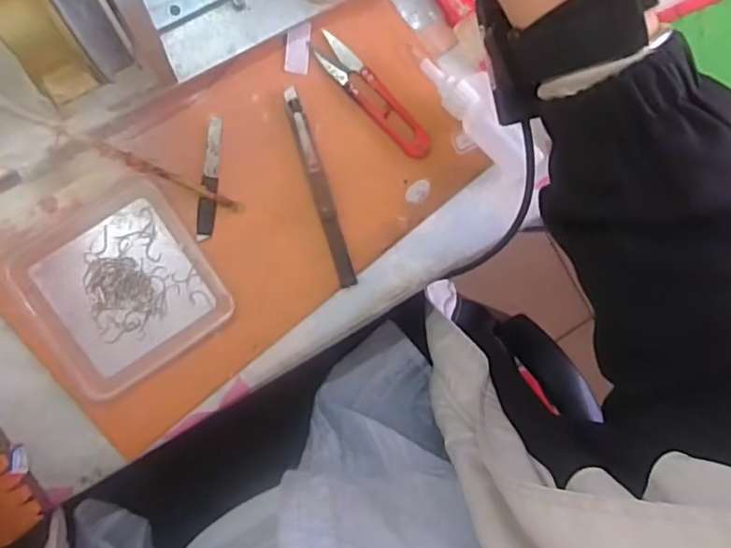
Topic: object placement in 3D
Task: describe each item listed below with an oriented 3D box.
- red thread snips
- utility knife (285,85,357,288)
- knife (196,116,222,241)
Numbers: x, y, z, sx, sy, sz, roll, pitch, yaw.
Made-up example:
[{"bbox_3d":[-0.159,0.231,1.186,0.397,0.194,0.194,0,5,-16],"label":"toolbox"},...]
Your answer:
[{"bbox_3d":[0.006,-0.120,0.418,0.022,0.009,0.104,-44,96,-6],"label":"red thread snips"},{"bbox_3d":[-0.030,-0.057,0.413,0.012,0.004,0.135,-18,93,-8],"label":"utility knife"},{"bbox_3d":[-0.102,-0.063,0.406,0.011,0.006,0.081,6,90,-9],"label":"knife"}]

